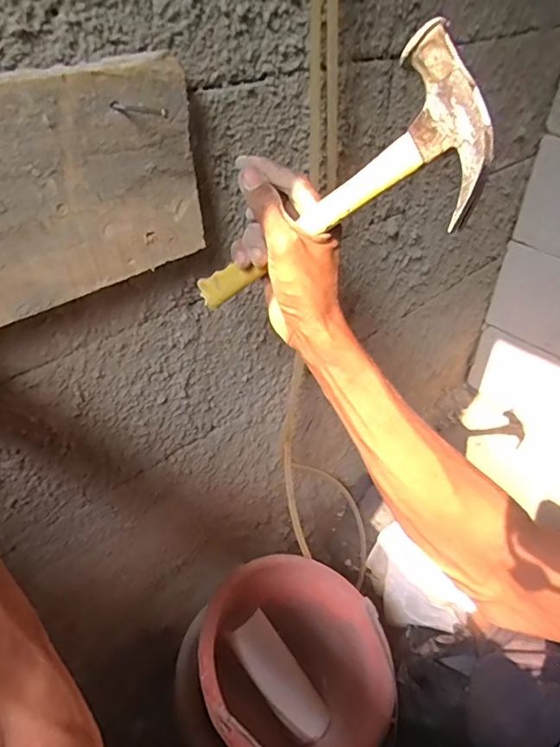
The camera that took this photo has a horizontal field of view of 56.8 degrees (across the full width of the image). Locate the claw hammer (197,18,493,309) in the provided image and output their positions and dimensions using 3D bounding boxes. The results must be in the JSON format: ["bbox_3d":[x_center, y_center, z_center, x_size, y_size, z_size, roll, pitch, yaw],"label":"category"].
[{"bbox_3d":[0.027,-0.110,0.389,0.271,0.097,0.042,-29,15,43],"label":"claw hammer"}]

